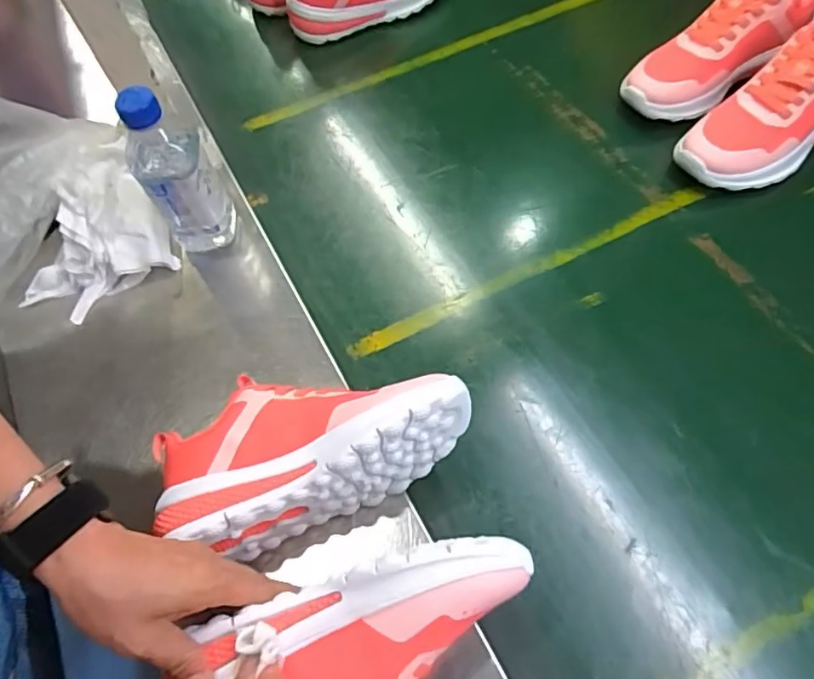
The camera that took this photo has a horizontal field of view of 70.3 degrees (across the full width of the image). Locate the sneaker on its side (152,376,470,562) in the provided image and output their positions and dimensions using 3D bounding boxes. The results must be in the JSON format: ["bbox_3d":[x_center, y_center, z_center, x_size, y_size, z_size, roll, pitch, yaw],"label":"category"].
[{"bbox_3d":[-0.067,0.079,0.428,0.212,0.116,0.095,-22,62,-8],"label":"sneaker on its side"}]

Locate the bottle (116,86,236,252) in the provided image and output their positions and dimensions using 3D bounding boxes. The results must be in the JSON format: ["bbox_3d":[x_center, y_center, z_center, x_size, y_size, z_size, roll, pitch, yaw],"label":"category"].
[{"bbox_3d":[-0.206,-0.145,0.528,0.064,0.180,0.062,-28,63,-11],"label":"bottle"}]

